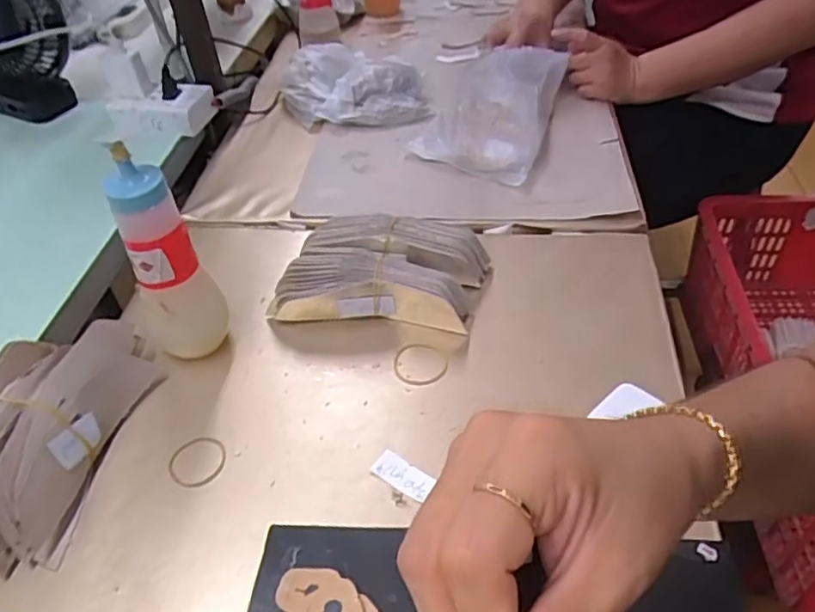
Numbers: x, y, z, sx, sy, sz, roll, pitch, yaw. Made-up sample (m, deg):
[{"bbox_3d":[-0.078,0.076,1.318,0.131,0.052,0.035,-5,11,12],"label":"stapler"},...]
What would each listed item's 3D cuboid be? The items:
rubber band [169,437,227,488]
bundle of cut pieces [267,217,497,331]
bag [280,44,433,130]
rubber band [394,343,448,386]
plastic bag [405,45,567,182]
[{"bbox_3d":[-0.168,0.124,0.510,0.045,0.004,0.046,0,44,0],"label":"rubber band"},{"bbox_3d":[-0.026,-0.034,0.621,0.198,0.059,0.115,4,44,9],"label":"bundle of cut pieces"},{"bbox_3d":[-0.076,-0.305,0.898,0.211,0.071,0.136,0,44,5],"label":"bag"},{"bbox_3d":[0.012,0.052,0.571,0.048,0.006,0.051,0,42,0],"label":"rubber band"},{"bbox_3d":[0.112,-0.262,0.823,0.146,0.075,0.236,15,47,19],"label":"plastic bag"}]

